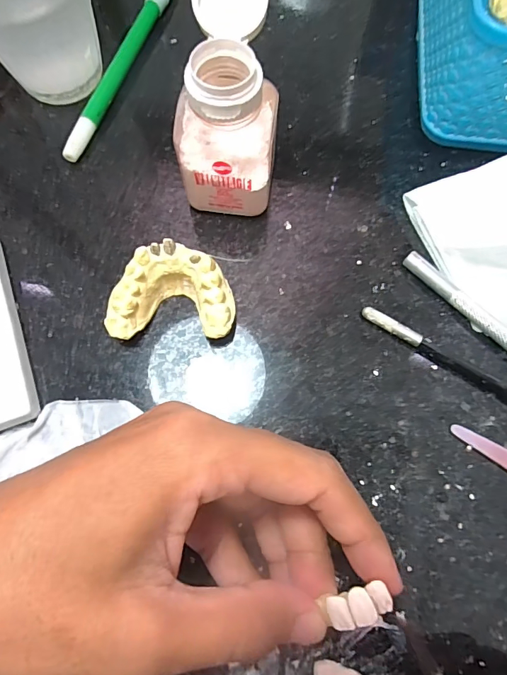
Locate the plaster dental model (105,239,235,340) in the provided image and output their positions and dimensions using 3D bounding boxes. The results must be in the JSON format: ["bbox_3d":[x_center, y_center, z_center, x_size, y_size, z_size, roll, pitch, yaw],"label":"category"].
[{"bbox_3d":[-0.036,-0.019,0.188,0.054,0.026,0.037,1,73,-2],"label":"plaster dental model"}]

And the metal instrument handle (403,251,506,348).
[{"bbox_3d":[0.117,0.004,0.190,0.007,0.008,0.123,-43,78,-11],"label":"metal instrument handle"}]

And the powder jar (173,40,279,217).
[{"bbox_3d":[-0.012,-0.086,0.186,0.043,0.067,0.033,4,73,-1],"label":"powder jar"}]

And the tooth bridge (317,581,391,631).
[{"bbox_3d":[0.032,0.081,0.127,0.018,0.006,0.010,-24,76,-9],"label":"tooth bridge"}]

